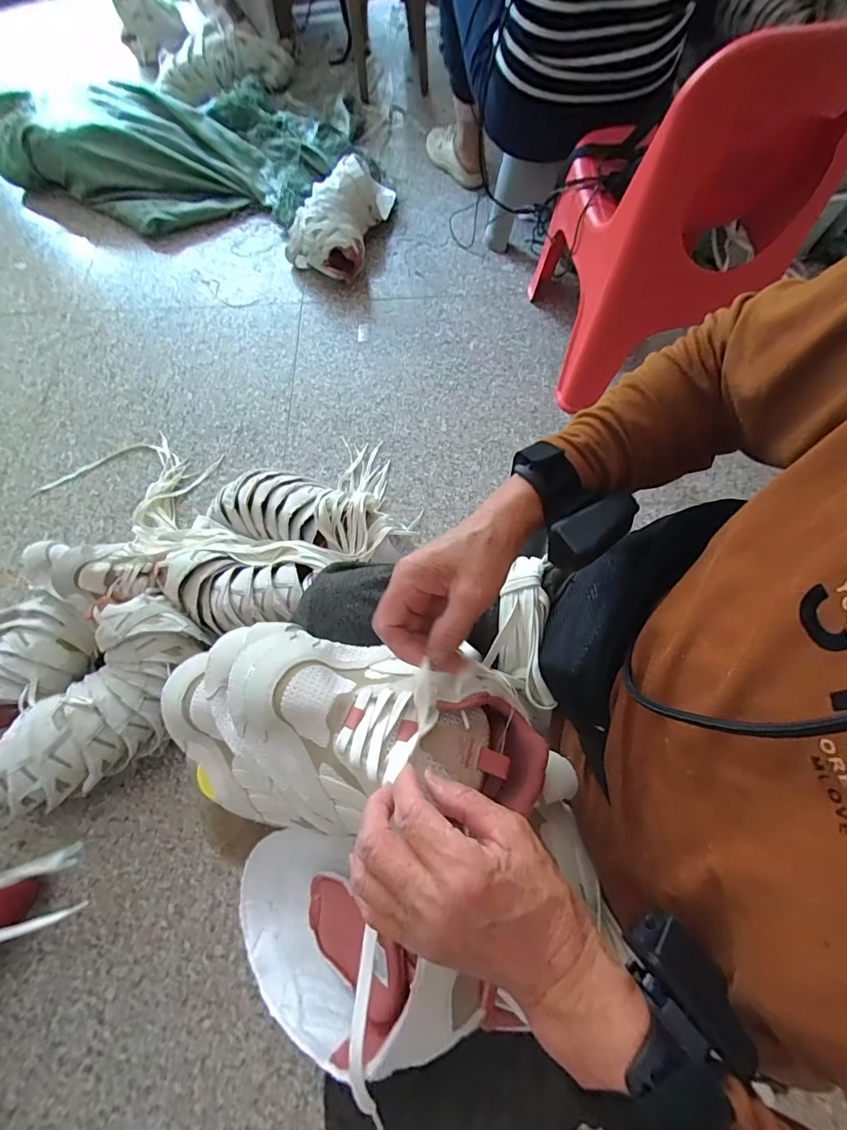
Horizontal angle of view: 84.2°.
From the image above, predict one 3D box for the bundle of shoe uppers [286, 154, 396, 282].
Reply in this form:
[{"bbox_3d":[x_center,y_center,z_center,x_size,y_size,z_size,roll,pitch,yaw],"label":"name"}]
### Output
[{"bbox_3d":[-0.218,-0.906,1.203,0.213,0.129,0.355,15,71,7],"label":"bundle of shoe uppers"}]

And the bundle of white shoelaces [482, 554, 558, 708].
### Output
[{"bbox_3d":[0.092,0.061,0.453,0.056,0.031,0.142,1,70,2],"label":"bundle of white shoelaces"}]

